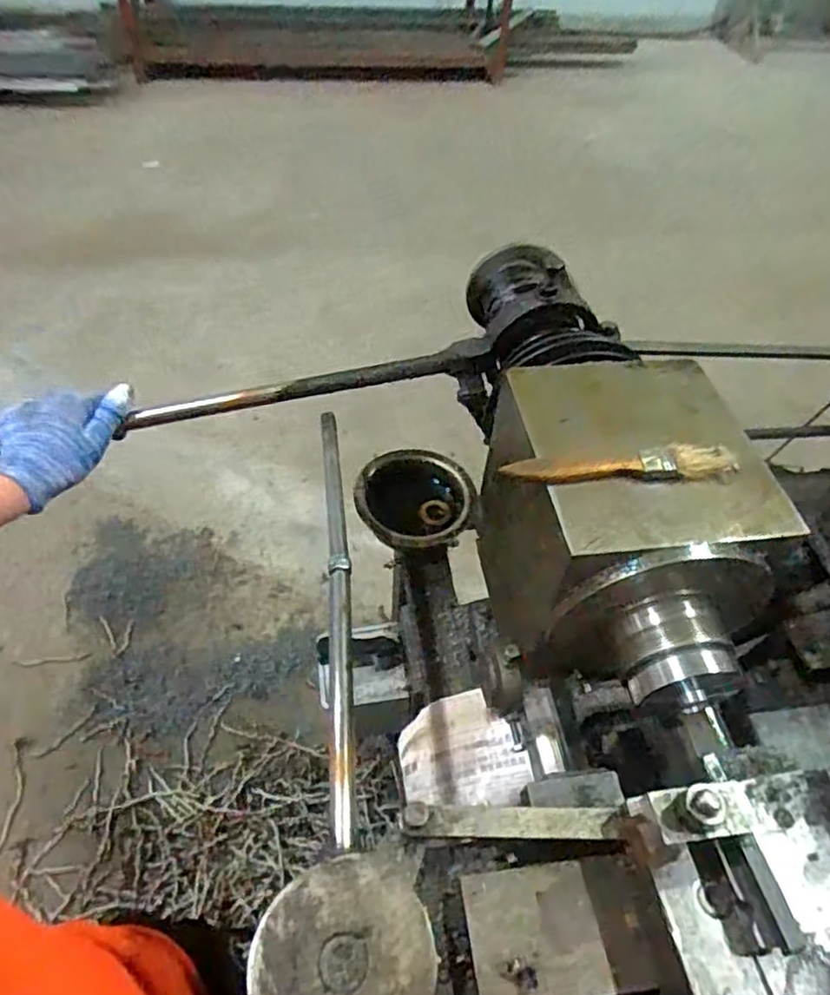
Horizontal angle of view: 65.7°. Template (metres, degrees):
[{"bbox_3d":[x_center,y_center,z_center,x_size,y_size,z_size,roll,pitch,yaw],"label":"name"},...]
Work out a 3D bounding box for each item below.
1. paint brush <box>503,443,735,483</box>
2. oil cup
[{"bbox_3d":[0.131,-0.021,0.412,0.147,0.015,0.022,-2,50,-7],"label":"paint brush"},{"bbox_3d":[-0.002,0.017,0.747,0.131,0.078,0.132,7,50,1],"label":"oil cup"}]

